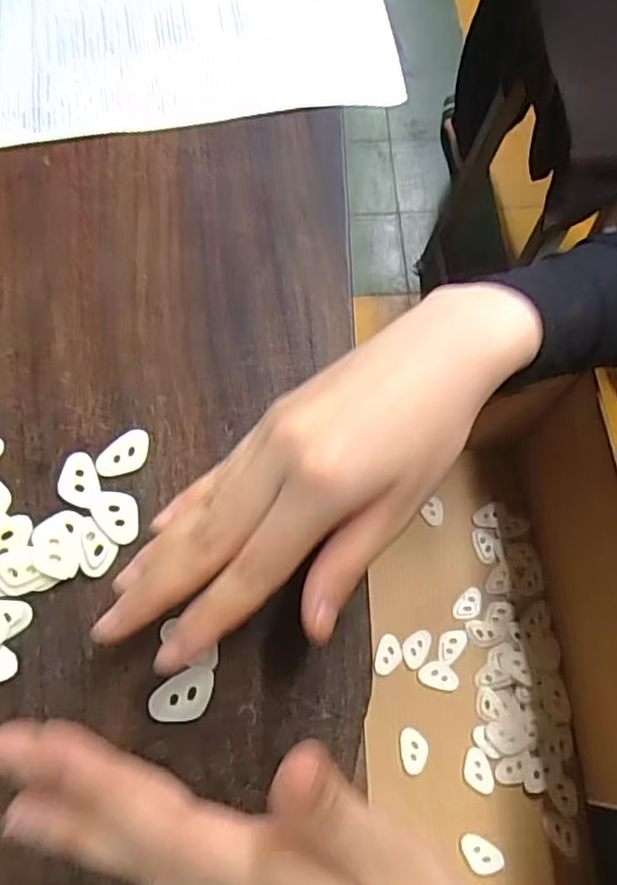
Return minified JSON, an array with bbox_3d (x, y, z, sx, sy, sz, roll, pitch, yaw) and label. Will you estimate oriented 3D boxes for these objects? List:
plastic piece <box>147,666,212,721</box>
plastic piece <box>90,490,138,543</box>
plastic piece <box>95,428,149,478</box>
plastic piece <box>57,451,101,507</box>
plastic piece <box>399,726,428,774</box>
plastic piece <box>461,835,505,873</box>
[{"bbox_3d":[-0.049,0.098,0.247,0.026,0.004,0.017,-25,69,-10],"label":"plastic piece"},{"bbox_3d":[-0.082,0.031,0.275,0.018,0.004,0.025,-29,70,-11],"label":"plastic piece"},{"bbox_3d":[-0.082,0.005,0.288,0.016,0.004,0.027,42,73,16],"label":"plastic piece"},{"bbox_3d":[-0.102,0.016,0.283,0.018,0.004,0.026,-19,68,-7],"label":"plastic piece"},{"bbox_3d":[0.068,0.196,0.408,0.017,0.004,0.026,-1,67,0],"label":"plastic piece"},{"bbox_3d":[0.103,0.248,0.386,0.025,0.004,0.017,36,72,15],"label":"plastic piece"}]

